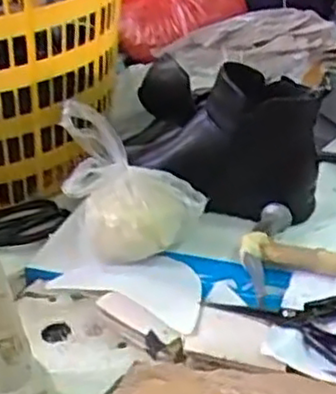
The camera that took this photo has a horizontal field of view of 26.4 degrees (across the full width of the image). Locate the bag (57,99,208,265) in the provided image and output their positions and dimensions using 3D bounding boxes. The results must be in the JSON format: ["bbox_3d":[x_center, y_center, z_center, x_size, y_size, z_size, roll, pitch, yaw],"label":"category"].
[{"bbox_3d":[-0.036,-0.013,0.695,0.131,0.135,0.091,-12,30,-13],"label":"bag"}]

